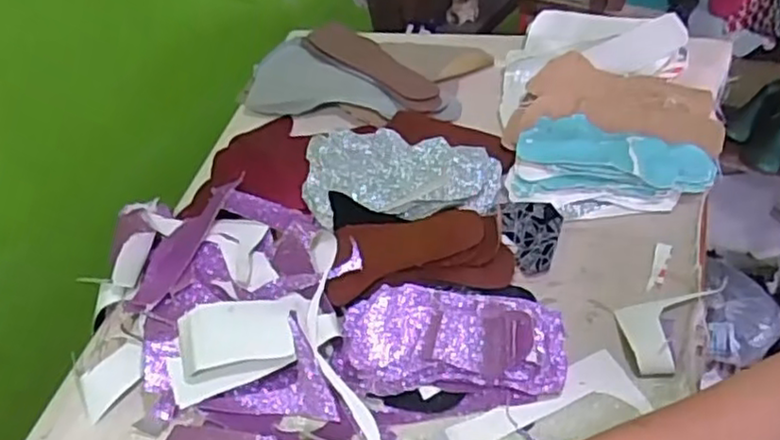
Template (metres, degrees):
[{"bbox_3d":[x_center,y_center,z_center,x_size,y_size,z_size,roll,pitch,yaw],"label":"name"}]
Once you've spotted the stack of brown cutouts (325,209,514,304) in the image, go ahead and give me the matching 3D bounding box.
[{"bbox_3d":[0.028,0.030,0.694,0.178,0.025,0.085,-6,49,1],"label":"stack of brown cutouts"}]

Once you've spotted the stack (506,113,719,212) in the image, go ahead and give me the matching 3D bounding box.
[{"bbox_3d":[0.237,-0.067,0.741,0.205,0.039,0.117,4,50,18],"label":"stack"}]

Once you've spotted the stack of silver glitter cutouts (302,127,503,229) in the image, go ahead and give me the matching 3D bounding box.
[{"bbox_3d":[0.012,-0.058,0.766,0.216,0.030,0.126,-3,48,13],"label":"stack of silver glitter cutouts"}]

